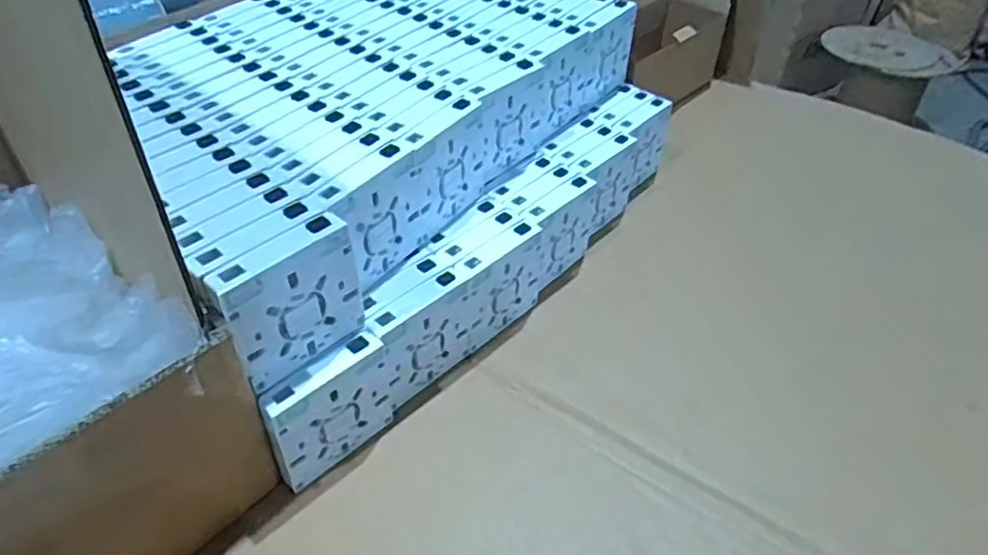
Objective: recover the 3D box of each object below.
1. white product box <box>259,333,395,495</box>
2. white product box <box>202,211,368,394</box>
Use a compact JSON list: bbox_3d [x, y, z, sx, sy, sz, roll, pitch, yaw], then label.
[{"bbox_3d":[-0.111,0.091,0.451,0.023,0.085,0.090,34,51,29],"label":"white product box"},{"bbox_3d":[-0.124,0.015,0.407,0.024,0.085,0.087,33,51,29],"label":"white product box"}]

